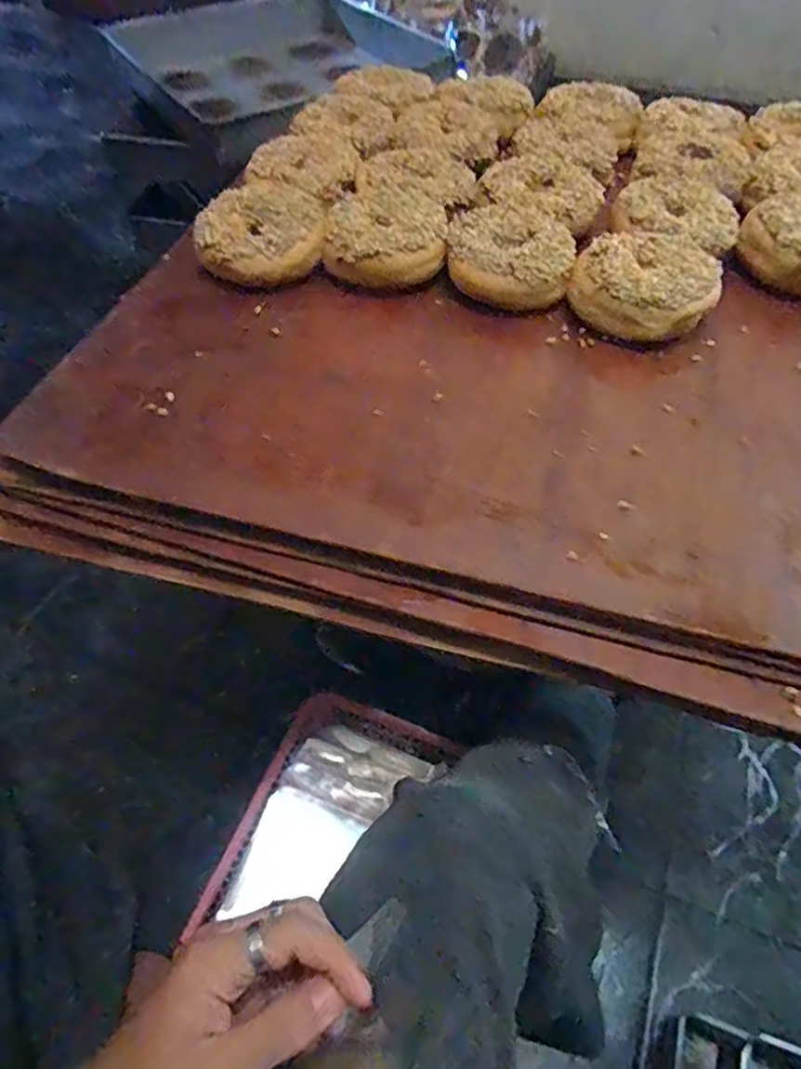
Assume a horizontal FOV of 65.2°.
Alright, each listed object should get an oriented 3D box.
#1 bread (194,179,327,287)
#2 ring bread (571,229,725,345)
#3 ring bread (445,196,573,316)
[{"bbox_3d":[-0.107,-0.230,0.475,0.094,0.024,0.091,-20,57,-13],"label":"bread"},{"bbox_3d":[0.170,-0.174,0.433,0.090,0.032,0.092,31,61,20],"label":"ring bread"},{"bbox_3d":[0.081,-0.208,0.462,0.086,0.027,0.099,5,55,4],"label":"ring bread"}]

